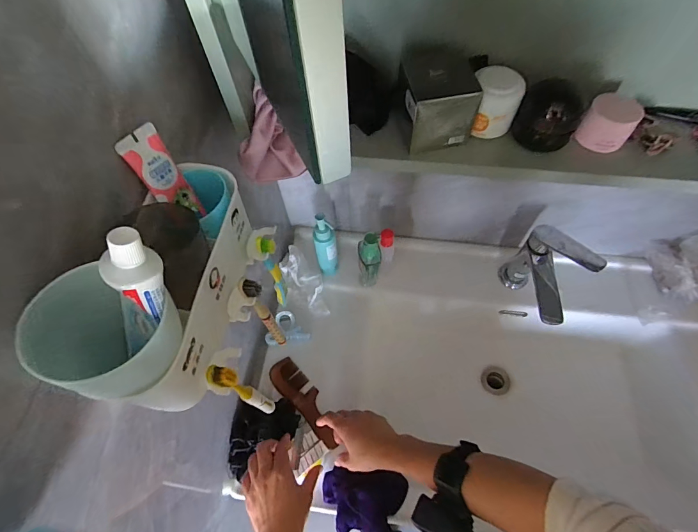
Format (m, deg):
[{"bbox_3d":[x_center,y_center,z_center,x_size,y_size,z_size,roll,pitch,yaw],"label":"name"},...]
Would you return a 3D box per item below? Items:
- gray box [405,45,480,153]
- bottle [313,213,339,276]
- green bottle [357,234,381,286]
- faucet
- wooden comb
[{"bbox_3d":[0.098,-0.183,0.399,0.074,0.071,0.084,-8,61,-2],"label":"gray box"},{"bbox_3d":[-0.040,-0.031,0.660,0.037,0.161,0.034,-1,61,2],"label":"bottle"},{"bbox_3d":[0.036,-0.006,0.651,0.037,0.148,0.029,-4,61,0],"label":"green bottle"},{"bbox_3d":[0.334,0.020,0.629,0.079,0.170,0.137,-28,64,-12],"label":"faucet"},{"bbox_3d":[-0.073,0.225,0.606,0.050,0.015,0.166,-34,60,-15],"label":"wooden comb"}]

